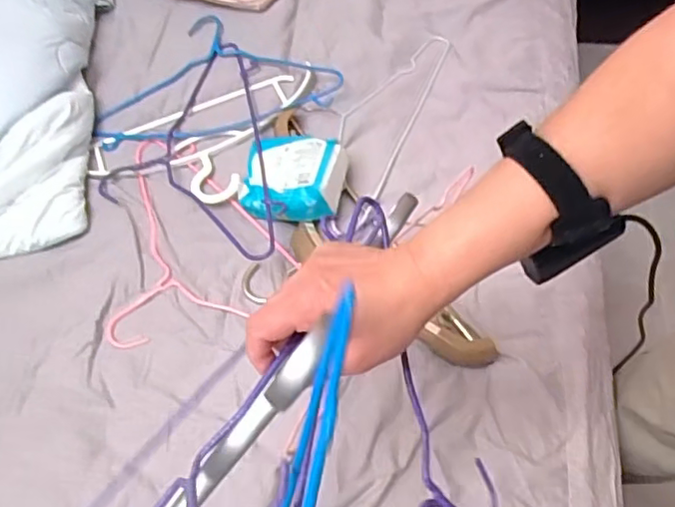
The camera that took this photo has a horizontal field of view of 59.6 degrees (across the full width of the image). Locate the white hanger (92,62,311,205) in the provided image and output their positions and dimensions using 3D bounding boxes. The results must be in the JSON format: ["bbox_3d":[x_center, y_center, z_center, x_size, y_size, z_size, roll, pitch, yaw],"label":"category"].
[{"bbox_3d":[-0.171,-0.154,0.830,0.338,0.035,0.188,-23,63,-9],"label":"white hanger"}]

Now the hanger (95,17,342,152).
[{"bbox_3d":[-0.191,-0.282,0.891,0.360,0.025,0.241,-13,62,-4],"label":"hanger"}]

